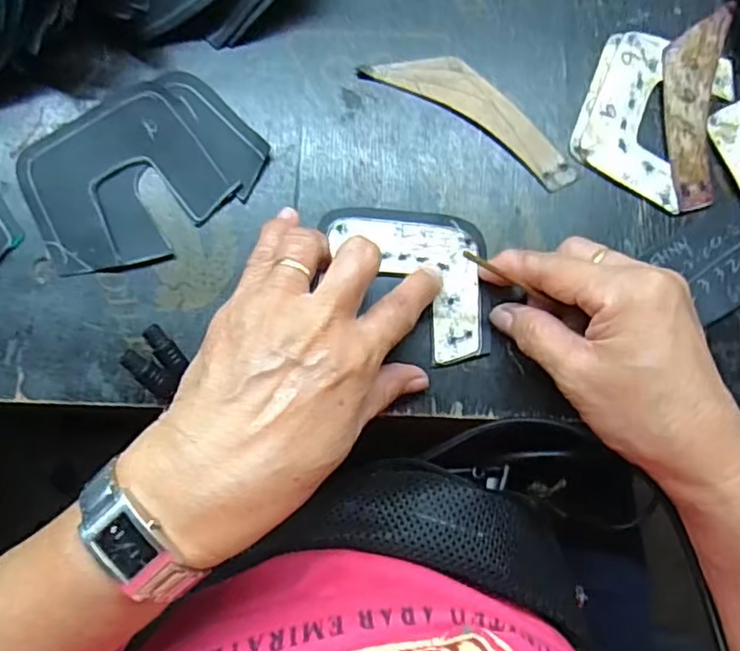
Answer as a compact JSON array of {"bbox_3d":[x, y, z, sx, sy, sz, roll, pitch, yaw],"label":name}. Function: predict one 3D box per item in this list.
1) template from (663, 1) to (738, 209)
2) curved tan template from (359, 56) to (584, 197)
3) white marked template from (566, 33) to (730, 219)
[{"bbox_3d":[0.184,-0.129,0.357,0.036,0.004,0.127,12,81,-3],"label":"template"},{"bbox_3d":[0.061,-0.119,0.344,0.125,0.004,0.034,33,81,1],"label":"curved tan template"},{"bbox_3d":[0.159,-0.123,0.356,0.075,0.004,0.096,29,81,0],"label":"white marked template"}]

